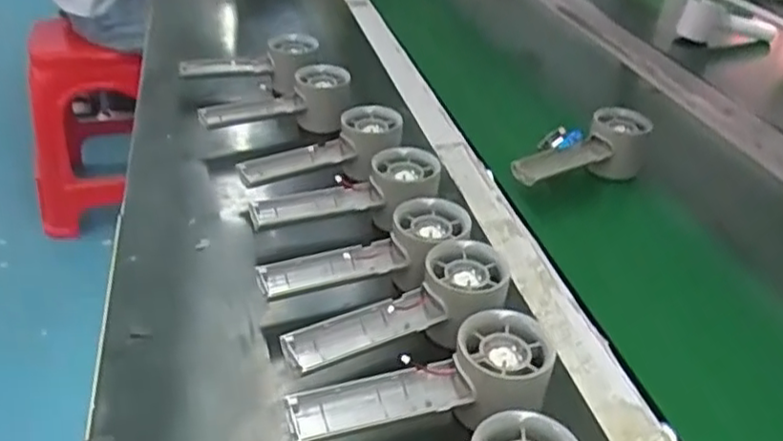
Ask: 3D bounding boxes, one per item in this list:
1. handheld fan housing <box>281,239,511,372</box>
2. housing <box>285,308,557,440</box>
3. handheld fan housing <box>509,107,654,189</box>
[{"bbox_3d":[0.006,0.060,0.463,0.162,0.034,0.056,-22,40,-12],"label":"handheld fan housing"},{"bbox_3d":[0.020,0.098,0.407,0.159,0.040,0.059,-16,37,-5],"label":"housing"},{"bbox_3d":[0.189,-0.065,0.679,0.157,0.062,0.052,-22,42,-33],"label":"handheld fan housing"}]

